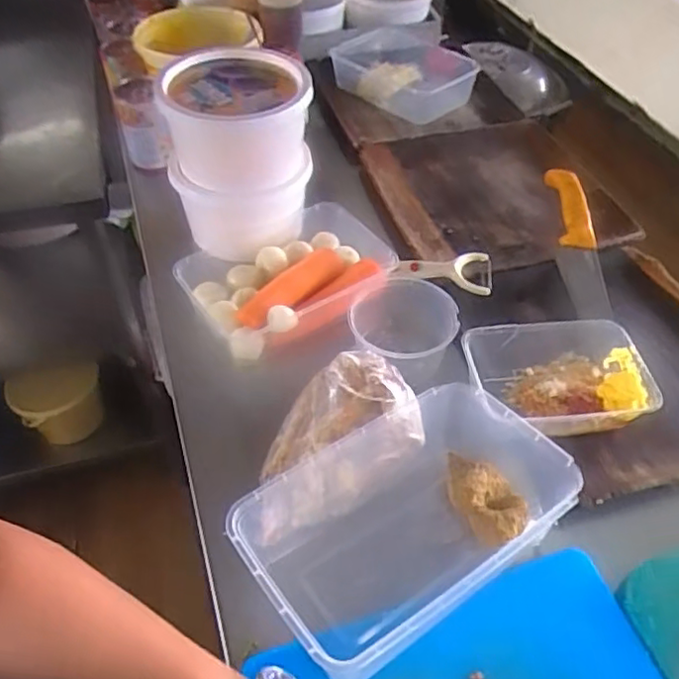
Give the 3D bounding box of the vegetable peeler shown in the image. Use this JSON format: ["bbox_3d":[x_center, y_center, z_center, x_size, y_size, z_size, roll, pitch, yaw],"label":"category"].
[{"bbox_3d":[0.121,-0.084,0.777,0.123,0.027,0.051,6,49,4],"label":"vegetable peeler"}]

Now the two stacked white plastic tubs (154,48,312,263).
[{"bbox_3d":[-0.118,-0.217,0.770,0.162,0.182,0.194,-3,49,-4],"label":"two stacked white plastic tubs"}]

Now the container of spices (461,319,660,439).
[{"bbox_3d":[0.216,0.040,0.637,0.173,0.047,0.116,-6,48,-4],"label":"container of spices"}]

